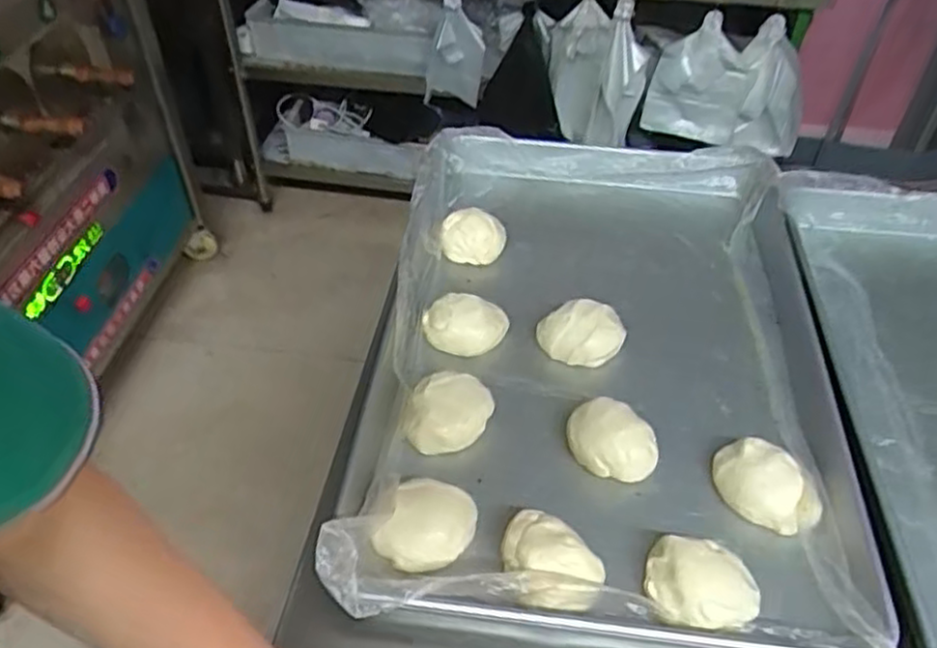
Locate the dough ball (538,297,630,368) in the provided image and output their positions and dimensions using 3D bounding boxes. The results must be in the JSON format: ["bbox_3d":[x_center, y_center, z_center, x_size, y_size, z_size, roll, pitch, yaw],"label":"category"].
[{"bbox_3d":[0.111,0.006,0.705,0.073,0.038,0.076,-30,53,-26],"label":"dough ball"}]

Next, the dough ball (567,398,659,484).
[{"bbox_3d":[0.120,0.097,0.614,0.062,0.045,0.080,-22,50,-20],"label":"dough ball"}]

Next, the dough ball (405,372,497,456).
[{"bbox_3d":[-0.017,0.075,0.634,0.078,0.041,0.069,-4,46,-4],"label":"dough ball"}]

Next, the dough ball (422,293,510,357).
[{"bbox_3d":[-0.003,-0.002,0.704,0.084,0.038,0.060,0,45,-1],"label":"dough ball"}]

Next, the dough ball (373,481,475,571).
[{"bbox_3d":[-0.030,0.160,0.560,0.063,0.047,0.068,0,45,0],"label":"dough ball"}]

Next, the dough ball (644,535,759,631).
[{"bbox_3d":[0.169,0.192,0.525,0.077,0.043,0.064,4,46,4],"label":"dough ball"}]

